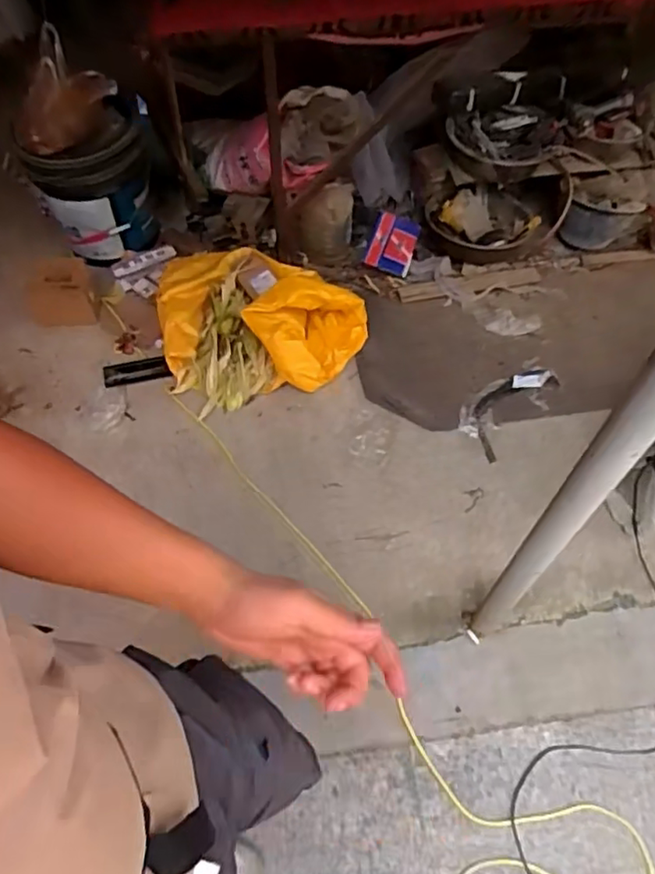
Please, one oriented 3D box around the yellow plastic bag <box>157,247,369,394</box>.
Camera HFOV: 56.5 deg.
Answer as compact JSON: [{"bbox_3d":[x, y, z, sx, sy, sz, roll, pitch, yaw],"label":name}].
[{"bbox_3d":[-0.211,-0.369,1.808,0.644,0.191,0.489,4,59,3],"label":"yellow plastic bag"}]

